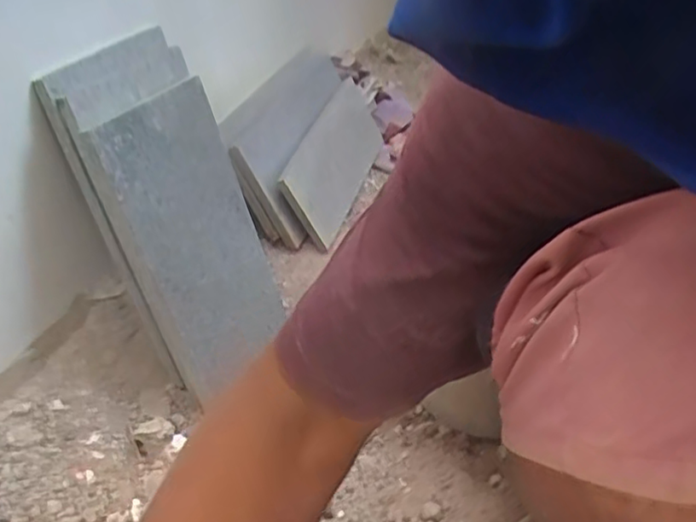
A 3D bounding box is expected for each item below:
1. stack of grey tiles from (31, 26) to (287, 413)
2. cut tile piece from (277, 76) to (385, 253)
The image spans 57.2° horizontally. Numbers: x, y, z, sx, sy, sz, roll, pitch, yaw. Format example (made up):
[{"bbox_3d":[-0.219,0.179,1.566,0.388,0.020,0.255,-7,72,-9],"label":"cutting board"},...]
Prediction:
[{"bbox_3d":[-0.145,-0.039,0.557,0.040,0.289,0.160,-2,31,29],"label":"stack of grey tiles"},{"bbox_3d":[-0.014,-0.148,0.897,0.013,0.110,0.292,-17,31,34],"label":"cut tile piece"}]

